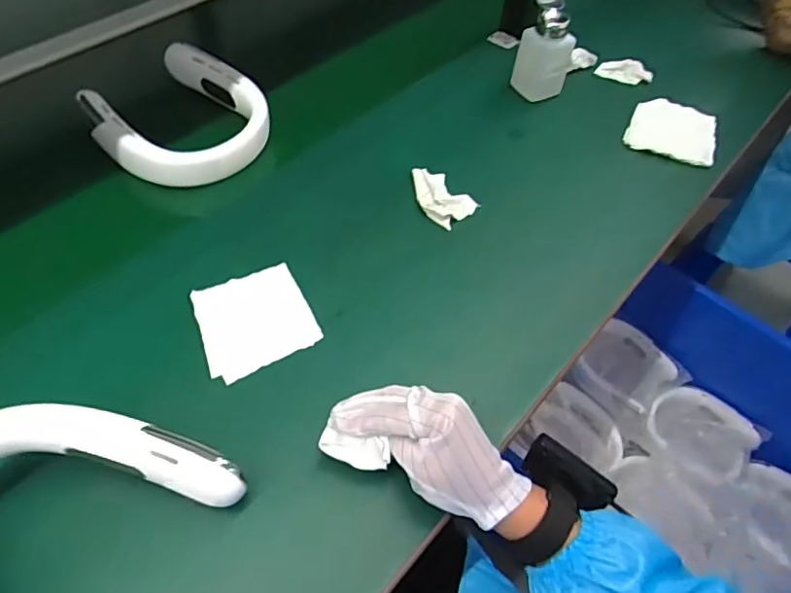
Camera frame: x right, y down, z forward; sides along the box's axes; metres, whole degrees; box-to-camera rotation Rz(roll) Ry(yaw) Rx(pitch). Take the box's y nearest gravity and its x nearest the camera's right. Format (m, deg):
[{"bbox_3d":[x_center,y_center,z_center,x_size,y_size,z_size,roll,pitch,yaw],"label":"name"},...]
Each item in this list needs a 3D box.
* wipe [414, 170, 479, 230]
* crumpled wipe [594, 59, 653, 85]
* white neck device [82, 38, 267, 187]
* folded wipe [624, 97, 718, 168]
[{"bbox_3d":[0.047,-0.113,0.620,0.054,0.007,0.083,-31,61,-21],"label":"wipe"},{"bbox_3d":[0.318,-0.310,0.771,0.073,0.021,0.038,31,59,19],"label":"crumpled wipe"},{"bbox_3d":[-0.252,-0.211,0.656,0.184,0.047,0.178,38,62,23],"label":"white neck device"},{"bbox_3d":[0.344,-0.205,0.690,0.100,0.019,0.097,22,57,13],"label":"folded wipe"}]

